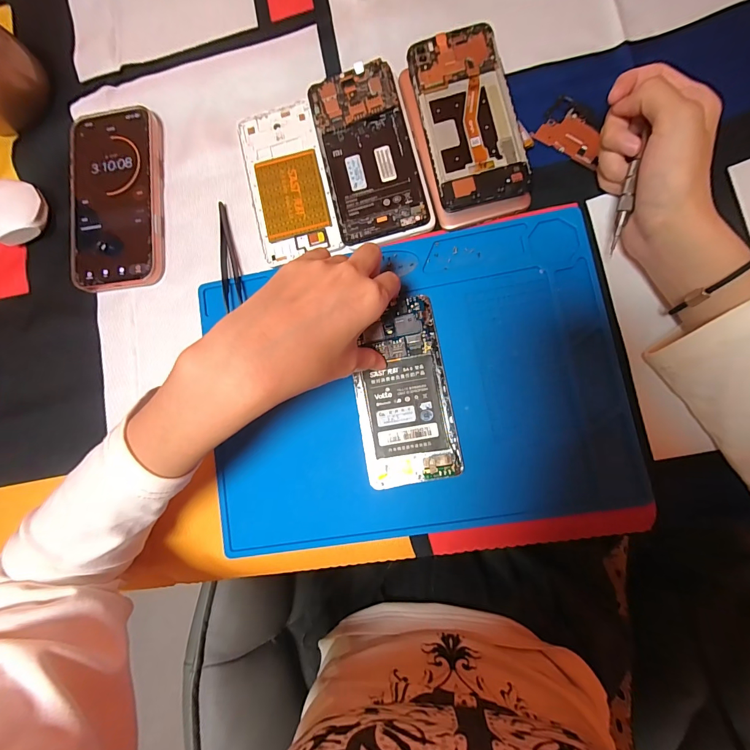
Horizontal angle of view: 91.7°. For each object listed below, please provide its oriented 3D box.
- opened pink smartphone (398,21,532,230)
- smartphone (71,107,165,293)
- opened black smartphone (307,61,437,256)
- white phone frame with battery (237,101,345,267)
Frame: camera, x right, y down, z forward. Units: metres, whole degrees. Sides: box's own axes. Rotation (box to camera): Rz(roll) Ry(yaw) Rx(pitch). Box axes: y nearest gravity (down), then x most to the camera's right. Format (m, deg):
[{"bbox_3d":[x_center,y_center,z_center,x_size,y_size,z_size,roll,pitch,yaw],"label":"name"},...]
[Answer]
[{"bbox_3d":[0.074,-0.204,0.299,0.079,0.015,0.159,-14,82,5],"label":"opened pink smartphone"},{"bbox_3d":[-0.234,-0.158,0.330,0.081,0.014,0.164,-5,83,6],"label":"smartphone"},{"bbox_3d":[-0.004,-0.184,0.305,0.079,0.015,0.151,-15,82,5],"label":"opened black smartphone"},{"bbox_3d":[-0.075,-0.169,0.316,0.067,0.004,0.140,-14,82,5],"label":"white phone frame with battery"}]

